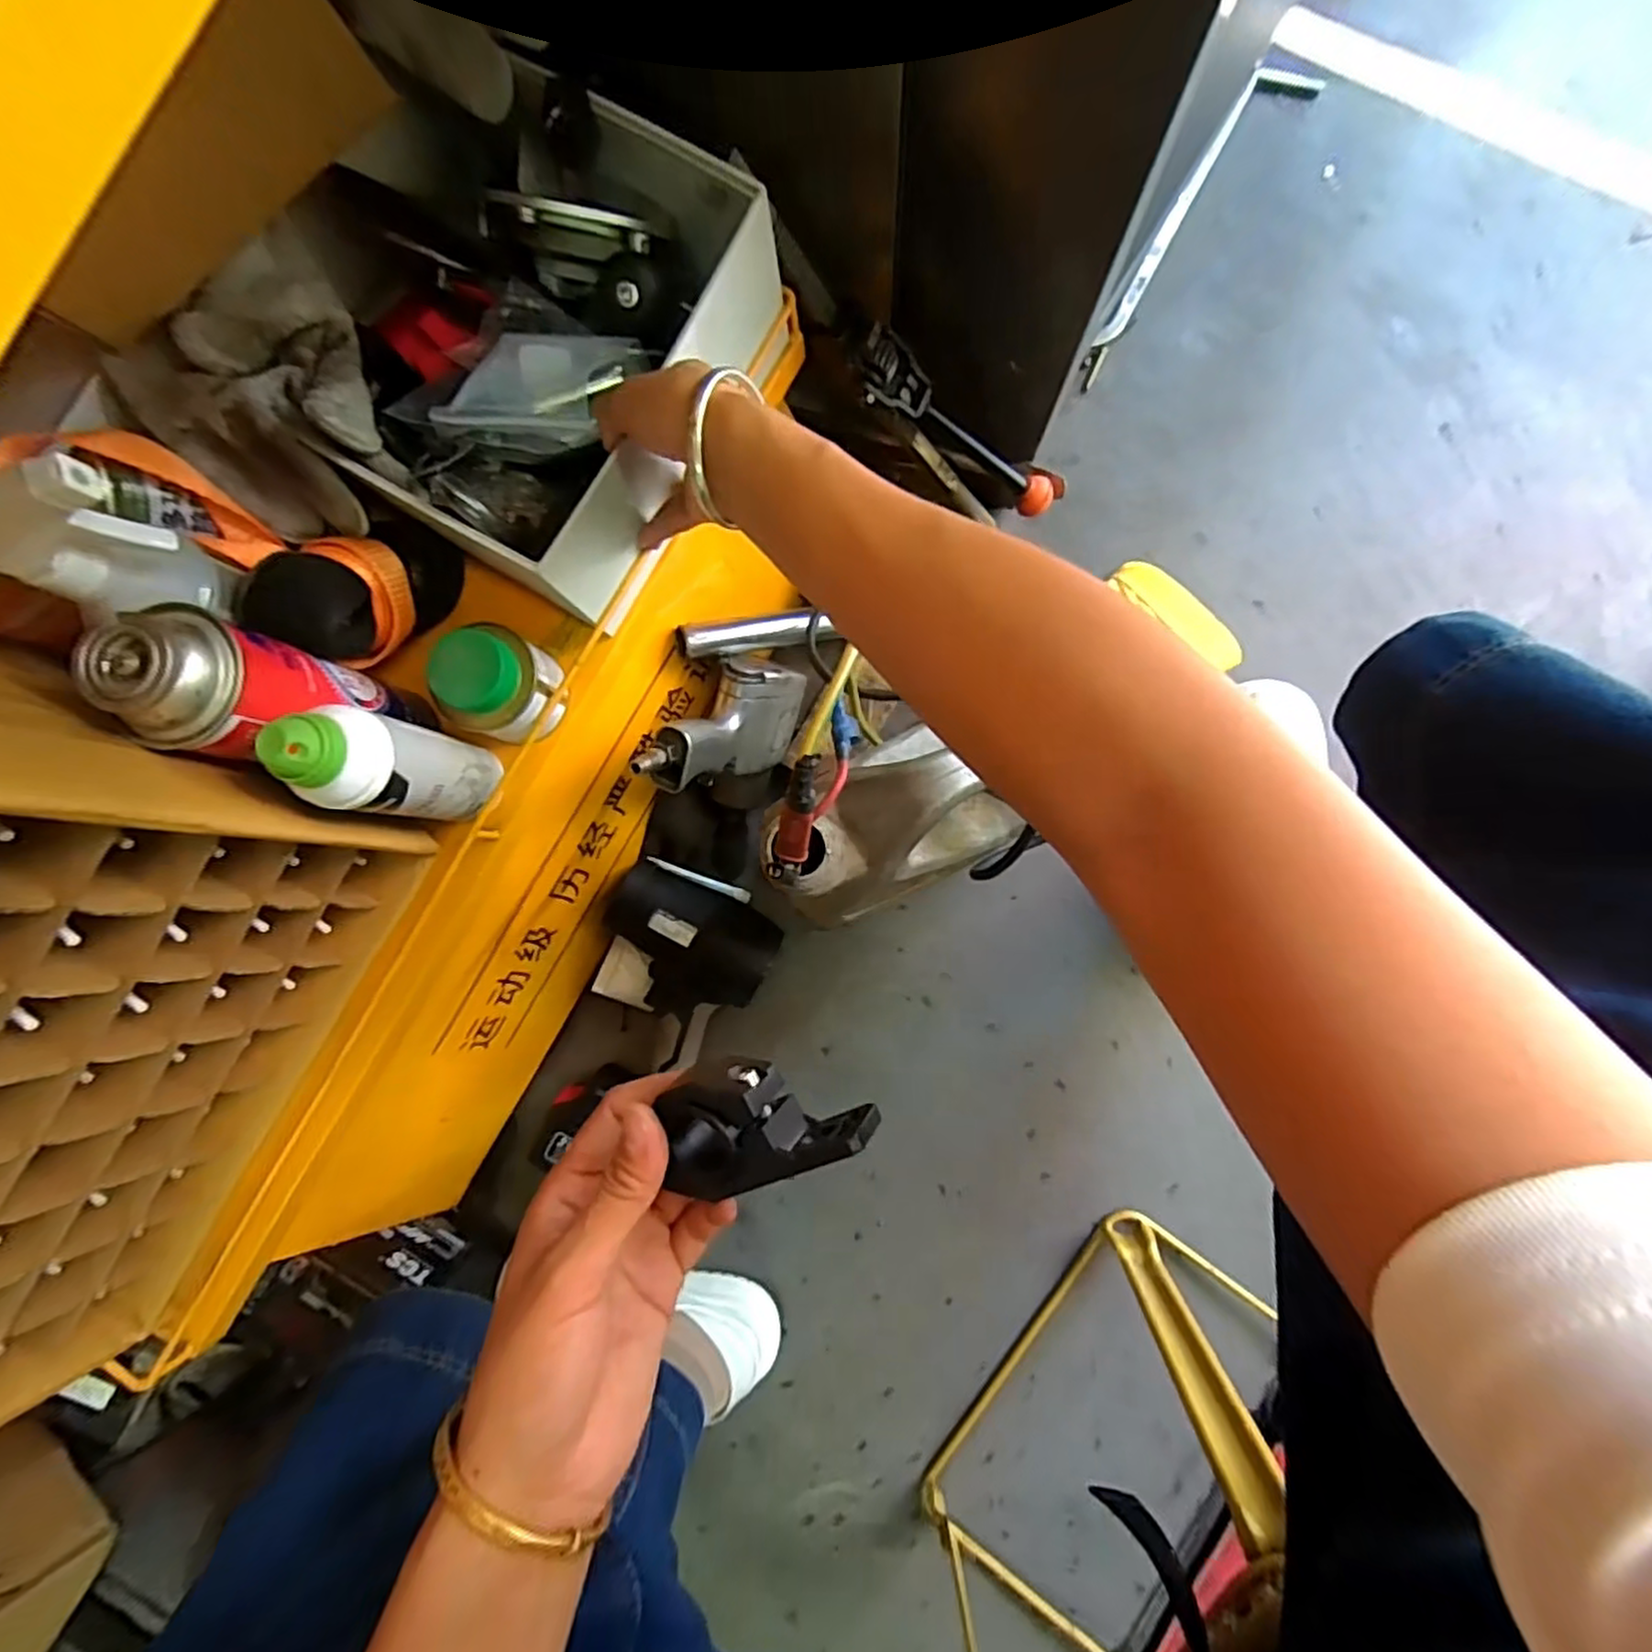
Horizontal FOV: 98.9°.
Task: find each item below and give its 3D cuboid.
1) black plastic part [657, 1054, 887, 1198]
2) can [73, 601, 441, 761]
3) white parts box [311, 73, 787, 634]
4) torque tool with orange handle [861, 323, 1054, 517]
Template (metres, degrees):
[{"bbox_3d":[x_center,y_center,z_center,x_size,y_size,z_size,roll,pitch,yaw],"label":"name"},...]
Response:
[{"bbox_3d":[-0.019,0.098,0.233,0.068,0.019,0.040,-6,88,3],"label":"black plastic part"},{"bbox_3d":[-0.287,-0.063,0.380,0.058,0.161,0.059,0,87,4],"label":"can"},{"bbox_3d":[-0.183,-0.287,0.417,0.233,0.095,0.236,30,90,3],"label":"white parts box"},{"bbox_3d":[0.106,-0.310,0.551,0.211,0.027,0.038,17,89,-37],"label":"torque tool with orange handle"}]

